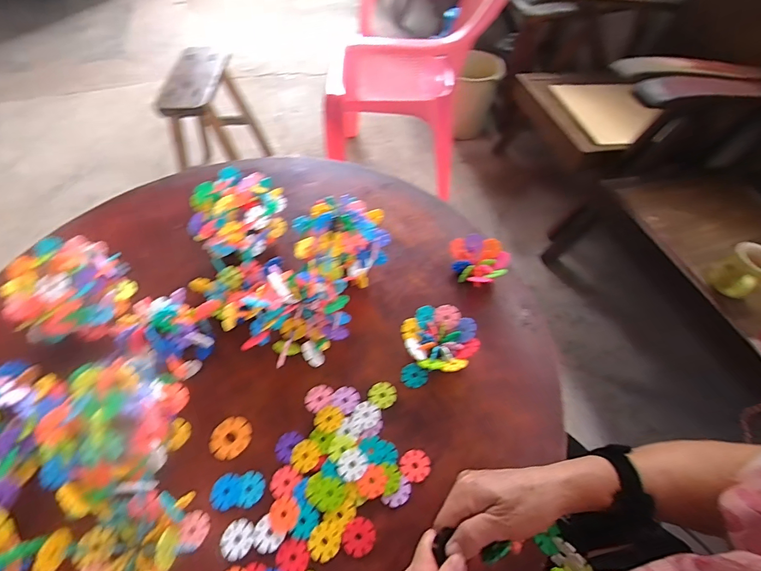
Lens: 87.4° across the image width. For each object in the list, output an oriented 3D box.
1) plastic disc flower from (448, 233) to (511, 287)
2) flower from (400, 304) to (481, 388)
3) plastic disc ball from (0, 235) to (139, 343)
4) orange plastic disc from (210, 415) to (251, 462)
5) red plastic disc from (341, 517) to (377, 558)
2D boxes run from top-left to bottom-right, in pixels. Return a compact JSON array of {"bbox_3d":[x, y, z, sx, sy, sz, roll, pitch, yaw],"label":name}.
[{"bbox_3d":[0.146,-0.034,0.592,0.073,0.043,0.078,-1,57,1],"label":"plastic disc flower"},{"bbox_3d":[0.075,0.074,0.511,0.091,0.036,0.092,-1,57,1],"label":"flower"},{"bbox_3d":[-0.399,-0.001,0.516,0.121,0.091,0.116,-1,57,1],"label":"plastic disc ball"},{"bbox_3d":[-0.175,0.177,0.466,0.045,0.004,0.048,-1,57,1],"label":"orange plastic disc"},{"bbox_3d":[-0.022,0.257,0.407,0.034,0.004,0.032,-1,57,1],"label":"red plastic disc"}]

